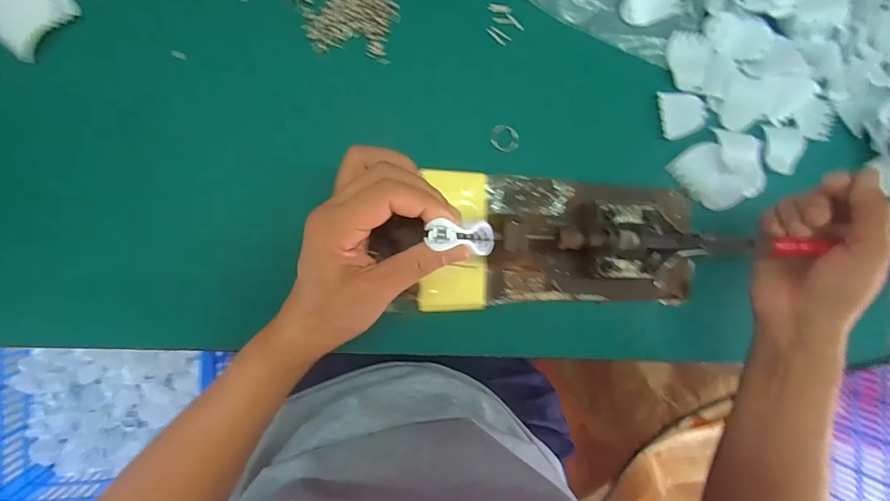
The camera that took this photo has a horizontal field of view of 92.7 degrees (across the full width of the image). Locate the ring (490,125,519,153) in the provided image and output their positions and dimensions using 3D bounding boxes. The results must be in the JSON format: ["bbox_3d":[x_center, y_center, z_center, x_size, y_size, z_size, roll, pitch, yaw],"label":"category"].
[{"bbox_3d":[0.049,-0.092,0.350,0.024,0.008,0.020,4,91,-9],"label":"ring"}]

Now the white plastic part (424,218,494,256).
[{"bbox_3d":[0.010,-0.009,0.255,0.043,0.011,0.019,5,91,-23],"label":"white plastic part"}]

